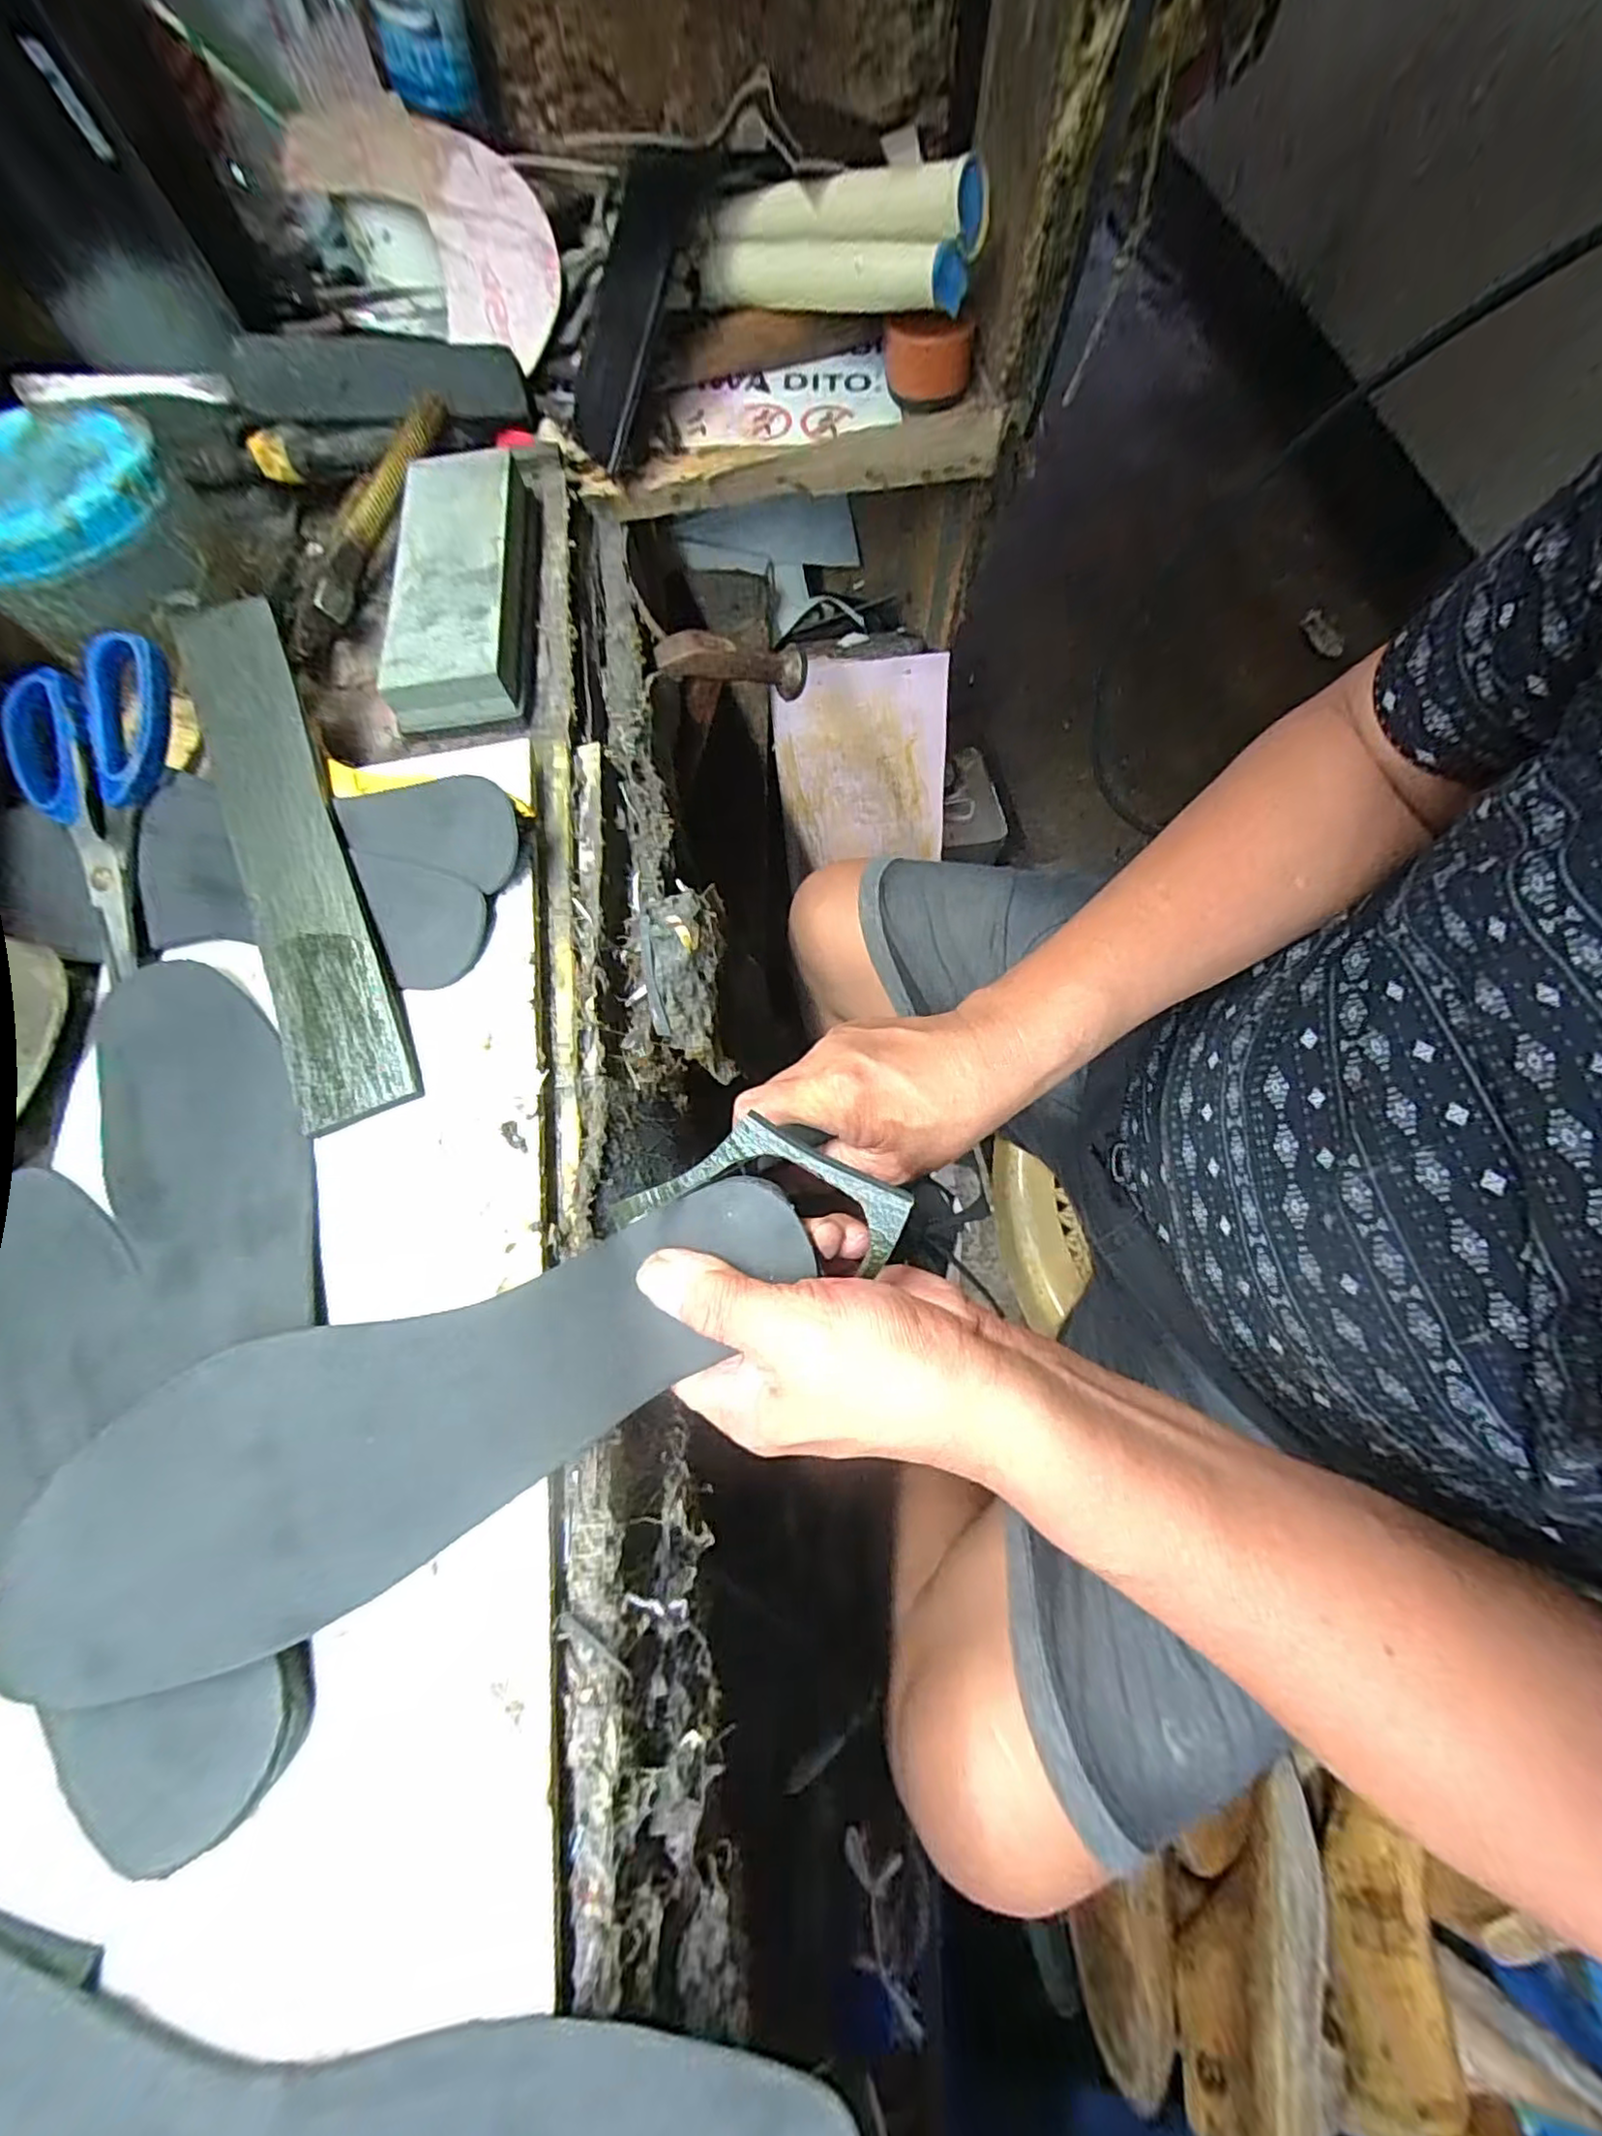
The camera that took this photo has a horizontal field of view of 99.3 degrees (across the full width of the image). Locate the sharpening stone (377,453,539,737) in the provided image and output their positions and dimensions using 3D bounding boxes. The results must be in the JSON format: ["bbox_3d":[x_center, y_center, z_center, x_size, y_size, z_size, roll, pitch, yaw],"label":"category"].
[{"bbox_3d":[-0.184,-0.266,0.373,0.064,0.030,0.178,-5,70,-1],"label":"sharpening stone"}]

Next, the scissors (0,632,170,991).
[{"bbox_3d":[-0.319,-0.113,0.304,0.068,0.016,0.151,-7,86,-1],"label":"scissors"}]

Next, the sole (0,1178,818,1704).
[{"bbox_3d":[-0.120,0.116,0.231,0.260,0.029,0.080,-18,70,-14],"label":"sole"}]

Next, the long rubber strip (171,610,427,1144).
[{"bbox_3d":[-0.225,-0.099,0.298,0.044,0.007,0.262,-22,78,-8],"label":"long rubber strip"}]

